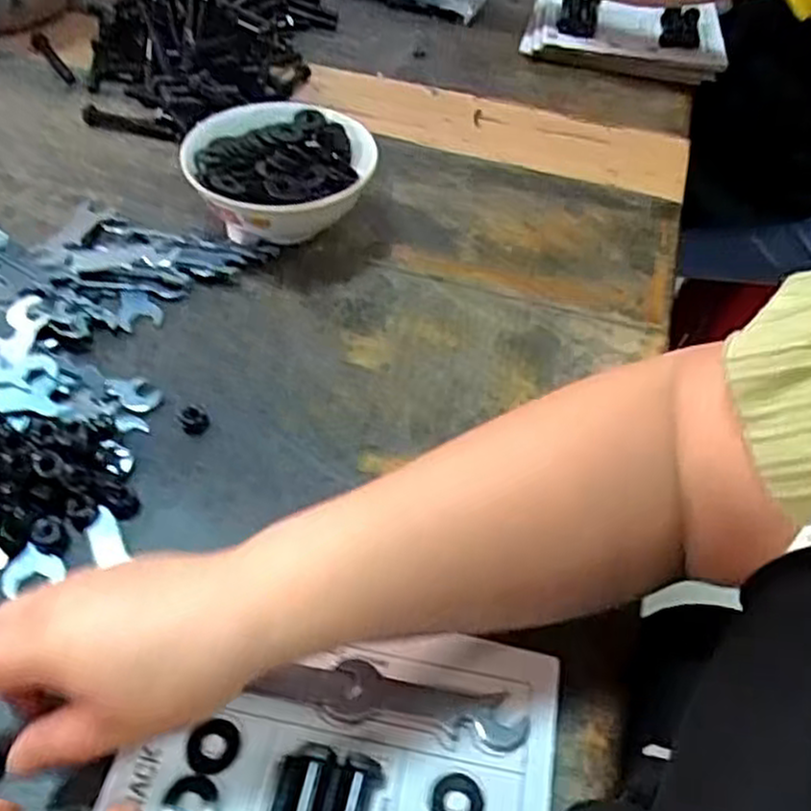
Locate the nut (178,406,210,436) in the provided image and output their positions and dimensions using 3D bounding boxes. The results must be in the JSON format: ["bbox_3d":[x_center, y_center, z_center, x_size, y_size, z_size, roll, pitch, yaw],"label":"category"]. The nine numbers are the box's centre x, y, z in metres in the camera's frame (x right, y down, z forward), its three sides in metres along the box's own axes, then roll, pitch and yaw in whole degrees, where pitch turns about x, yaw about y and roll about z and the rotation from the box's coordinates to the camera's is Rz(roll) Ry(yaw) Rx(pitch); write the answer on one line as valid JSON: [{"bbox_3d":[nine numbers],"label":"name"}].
[{"bbox_3d":[-0.129,0.009,0.473,0.017,0.006,0.021,-12,51,-14],"label":"nut"}]

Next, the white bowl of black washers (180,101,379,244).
[{"bbox_3d":[-0.094,-0.165,0.588,0.136,0.065,0.138,2,49,-3],"label":"white bowl of black washers"}]

